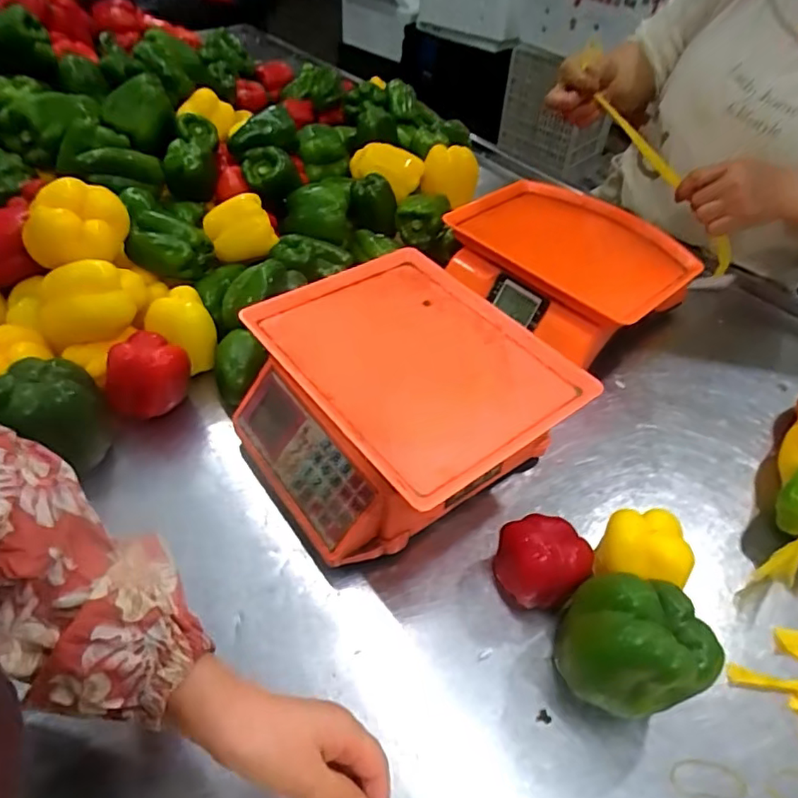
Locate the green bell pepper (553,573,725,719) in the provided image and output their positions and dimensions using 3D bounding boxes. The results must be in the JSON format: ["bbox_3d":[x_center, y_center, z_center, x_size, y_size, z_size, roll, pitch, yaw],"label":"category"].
[{"bbox_3d":[0.175,0.200,0.443,0.089,0.116,0.097,2,47,-3],"label":"green bell pepper"}]

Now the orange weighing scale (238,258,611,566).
[{"bbox_3d":[-0.007,0.006,0.596,0.286,0.130,0.289,-28,55,-27],"label":"orange weighing scale"}]

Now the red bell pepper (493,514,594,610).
[{"bbox_3d":[0.128,0.148,0.510,0.070,0.074,0.076,2,47,-3],"label":"red bell pepper"}]

